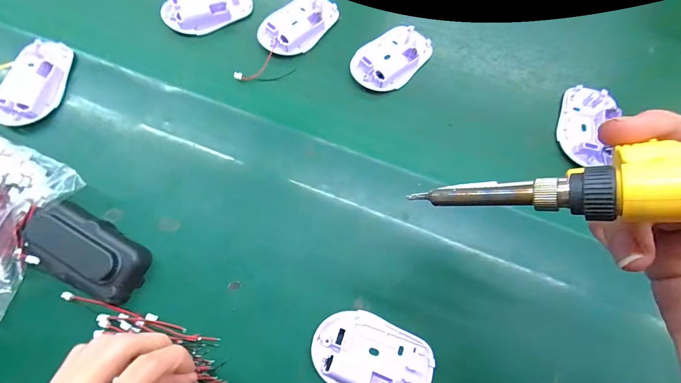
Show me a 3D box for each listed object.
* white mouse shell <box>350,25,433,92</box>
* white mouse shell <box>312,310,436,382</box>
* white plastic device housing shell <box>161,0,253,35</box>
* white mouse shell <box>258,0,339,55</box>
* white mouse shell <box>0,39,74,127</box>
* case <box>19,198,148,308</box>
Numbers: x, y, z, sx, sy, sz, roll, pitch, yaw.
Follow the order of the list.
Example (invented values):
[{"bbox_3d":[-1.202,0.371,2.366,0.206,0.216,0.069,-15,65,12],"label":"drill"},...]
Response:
[{"bbox_3d":[0.054,-0.146,0.366,0.062,0.014,0.088,39,75,10],"label":"white mouse shell"},{"bbox_3d":[0.026,0.135,0.276,0.095,0.016,0.061,24,73,6],"label":"white mouse shell"},{"bbox_3d":[-0.148,-0.207,0.380,0.094,0.018,0.052,-28,76,-10],"label":"white plastic device housing shell"},{"bbox_3d":[-0.047,-0.187,0.377,0.058,0.014,0.090,36,75,9],"label":"white mouse shell"},{"bbox_3d":[-0.308,-0.111,0.345,0.055,0.017,0.097,2,73,-1],"label":"white mouse shell"},{"bbox_3d":[-0.215,0.050,0.289,0.099,0.026,0.053,26,74,6],"label":"case"}]

